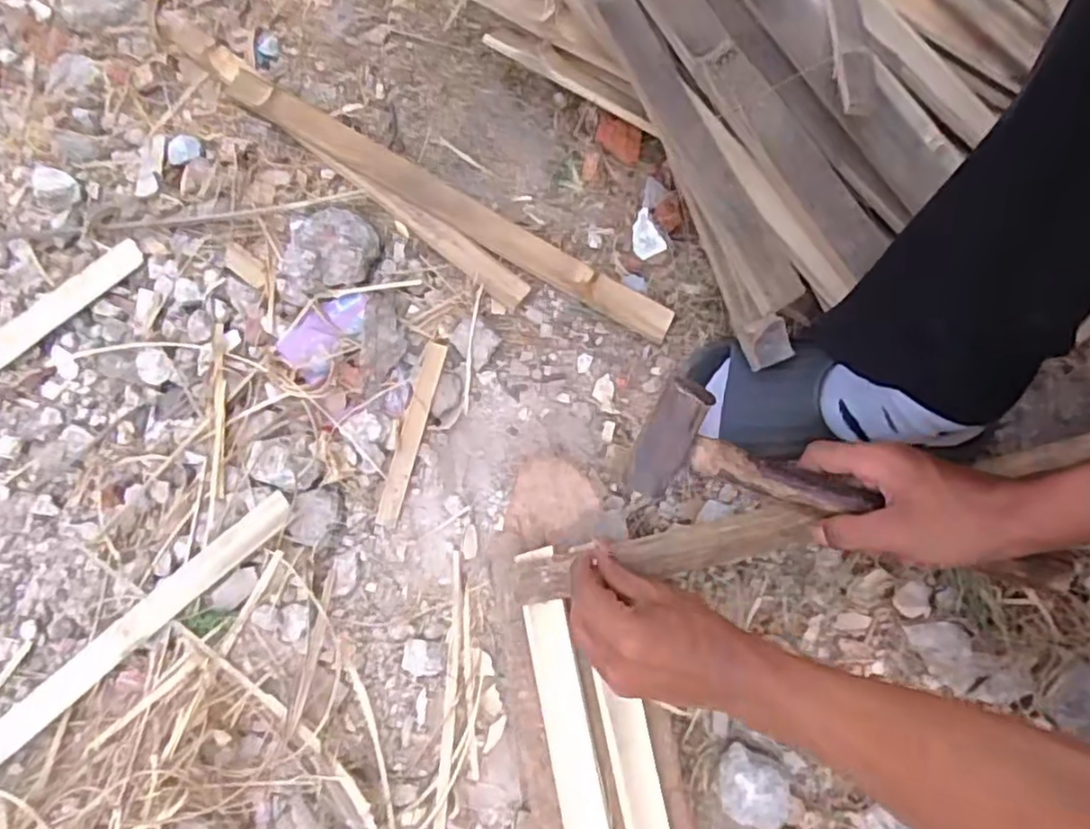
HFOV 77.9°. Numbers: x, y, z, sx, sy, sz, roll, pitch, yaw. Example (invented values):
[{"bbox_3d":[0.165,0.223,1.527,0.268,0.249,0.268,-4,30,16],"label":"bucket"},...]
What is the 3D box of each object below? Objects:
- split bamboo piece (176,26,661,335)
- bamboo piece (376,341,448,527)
[{"bbox_3d":[-0.142,-0.241,0.653,0.603,0.028,0.046,33,77,8],"label":"split bamboo piece"},{"bbox_3d":[-0.117,0.016,0.594,0.019,0.005,0.163,14,83,2],"label":"bamboo piece"}]

